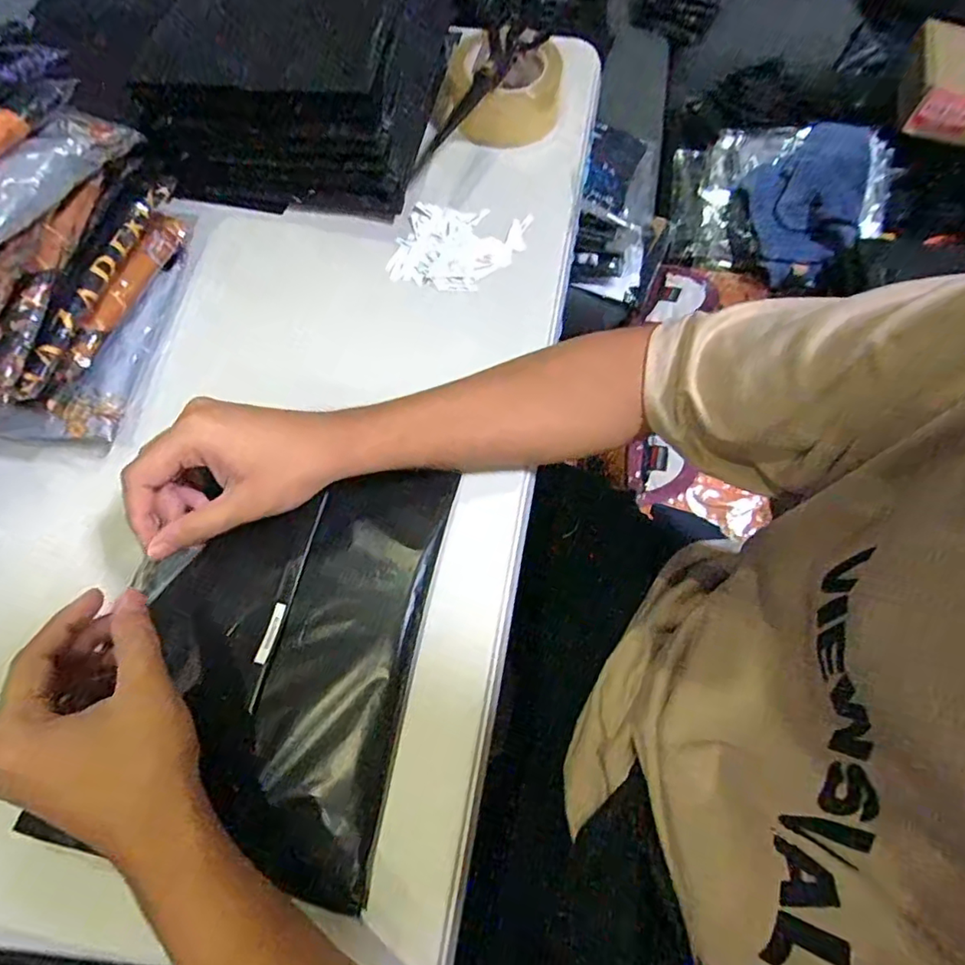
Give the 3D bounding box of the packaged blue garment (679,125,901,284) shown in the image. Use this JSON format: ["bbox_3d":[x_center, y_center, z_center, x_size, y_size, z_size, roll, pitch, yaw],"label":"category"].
[{"bbox_3d":[0.481,-0.464,0.928,0.333,0.118,0.269,20,69,9],"label":"packaged blue garment"}]

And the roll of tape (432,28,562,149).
[{"bbox_3d":[0.015,-0.399,0.578,0.124,0.057,0.124,0,68,1],"label":"roll of tape"}]

